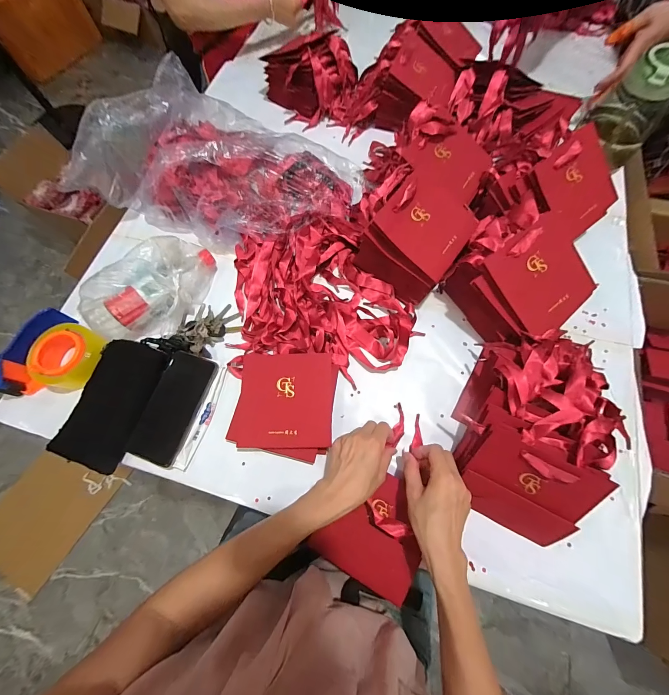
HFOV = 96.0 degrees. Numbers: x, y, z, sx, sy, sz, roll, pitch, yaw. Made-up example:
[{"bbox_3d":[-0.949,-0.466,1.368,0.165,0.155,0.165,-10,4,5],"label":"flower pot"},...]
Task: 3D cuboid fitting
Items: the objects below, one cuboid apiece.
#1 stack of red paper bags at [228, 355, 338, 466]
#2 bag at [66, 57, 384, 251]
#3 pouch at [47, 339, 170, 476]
[{"bbox_3d":[-0.078,0.087,0.467,0.152,0.020,0.154,4,77,5],"label":"stack of red paper bags"},{"bbox_3d":[-0.211,-0.354,0.571,0.476,0.164,0.281,23,72,11],"label":"bag"},{"bbox_3d":[-0.352,0.084,0.476,0.111,0.018,0.194,18,80,13],"label":"pouch"}]

